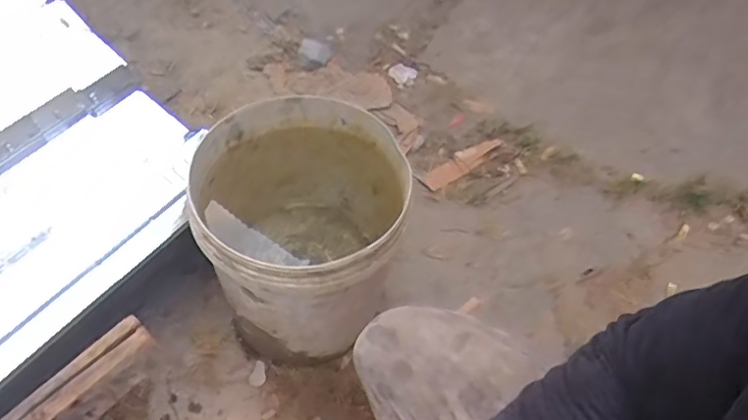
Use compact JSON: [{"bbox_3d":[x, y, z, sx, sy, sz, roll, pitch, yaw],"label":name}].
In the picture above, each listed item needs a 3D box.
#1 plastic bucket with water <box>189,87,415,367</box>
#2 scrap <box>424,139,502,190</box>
[{"bbox_3d":[-0.110,0.054,0.898,0.282,0.337,0.306,2,48,-3],"label":"plastic bucket with water"},{"bbox_3d":[0.204,-0.111,1.315,0.232,0.016,0.054,-32,58,-29],"label":"scrap"}]

